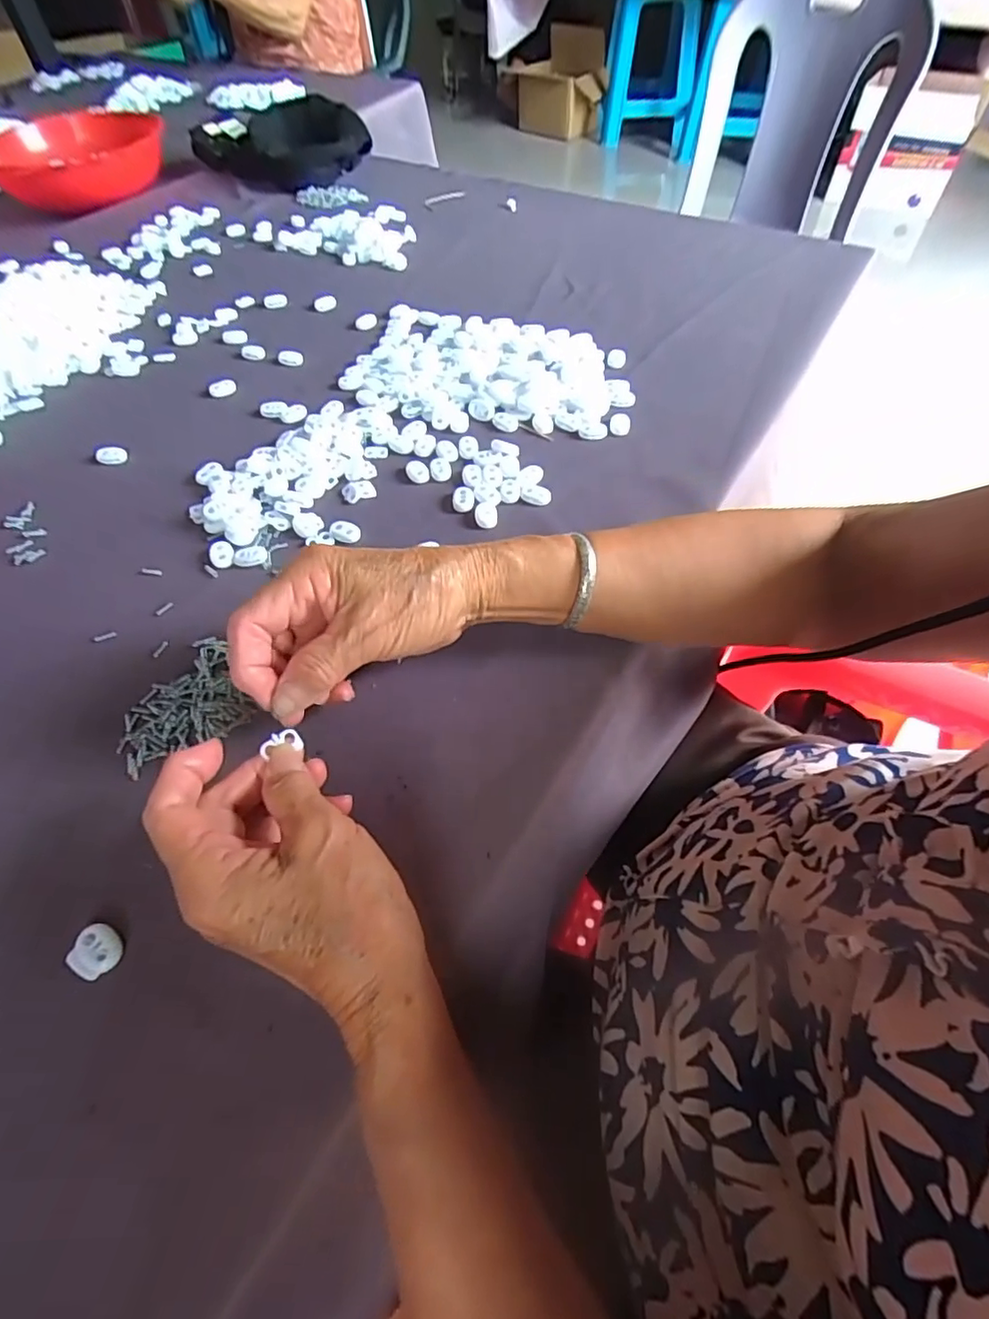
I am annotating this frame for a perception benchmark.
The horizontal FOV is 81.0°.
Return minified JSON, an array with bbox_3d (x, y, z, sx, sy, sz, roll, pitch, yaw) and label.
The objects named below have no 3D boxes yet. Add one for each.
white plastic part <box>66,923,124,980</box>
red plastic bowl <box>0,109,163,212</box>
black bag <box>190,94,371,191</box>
[{"bbox_3d":[-0.178,0.130,0.258,0.021,0.004,0.019,23,59,16],"label":"white plastic part"},{"bbox_3d":[-0.561,-0.686,0.788,0.212,0.058,0.188,-18,57,-11],"label":"red plastic bowl"},{"bbox_3d":[-0.290,-0.708,0.793,0.165,0.058,0.225,-36,62,-21],"label":"black bag"}]

